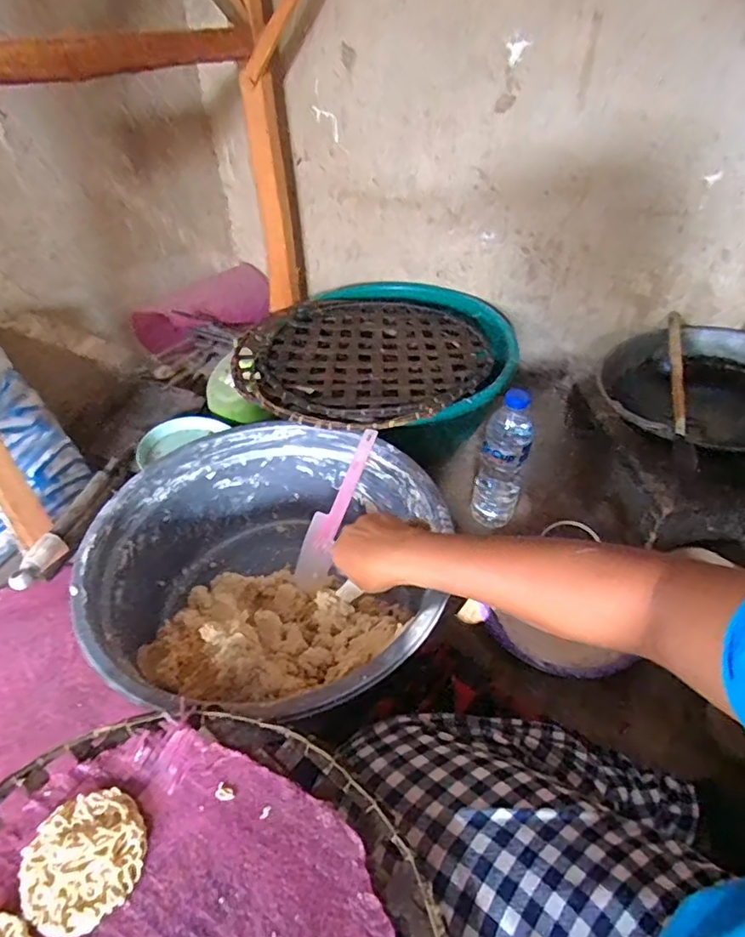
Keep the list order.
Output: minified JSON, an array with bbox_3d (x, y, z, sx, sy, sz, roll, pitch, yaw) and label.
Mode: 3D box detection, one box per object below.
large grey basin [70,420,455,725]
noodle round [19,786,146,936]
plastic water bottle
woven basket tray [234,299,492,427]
[{"bbox_3d":[-0.123,0.140,0.676,0.397,0.185,0.409,-1,41,1],"label":"large grey basin"},{"bbox_3d":[-0.193,0.259,0.367,0.073,0.009,0.074,-1,41,1],"label":"noodle round"},{"bbox_3d":[0.188,-0.013,0.795,0.073,0.213,0.072,10,42,14],"label":"plastic water bottle"},{"bbox_3d":[-0.021,-0.194,0.916,0.401,0.030,0.413,-26,46,-25],"label":"woven basket tray"}]

